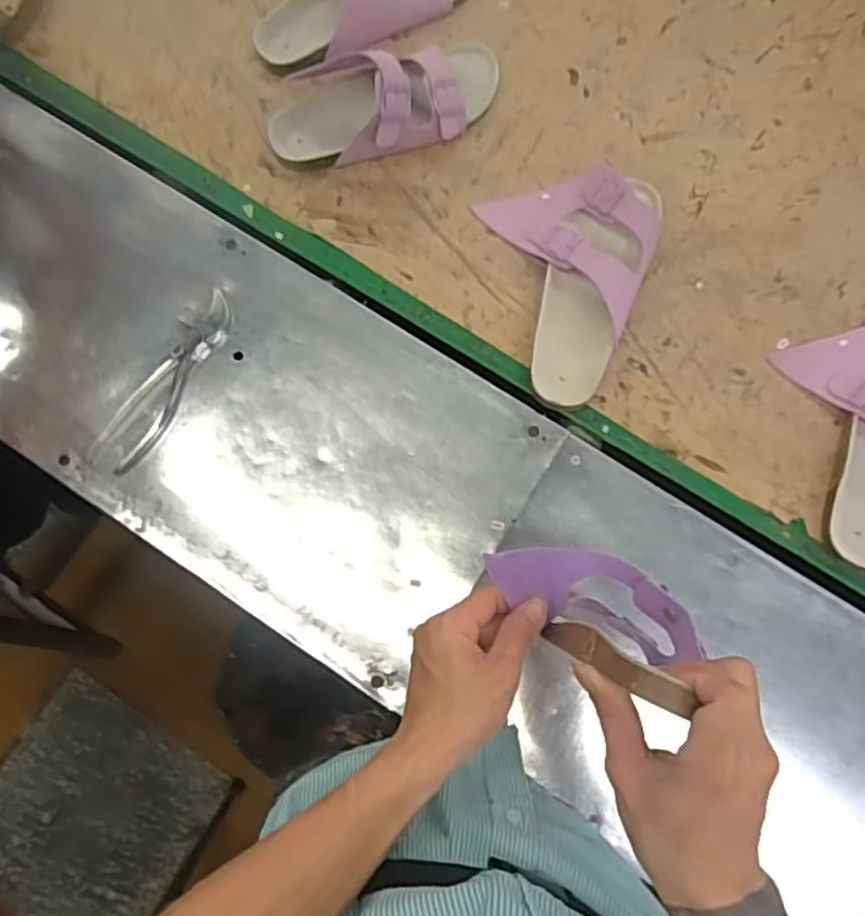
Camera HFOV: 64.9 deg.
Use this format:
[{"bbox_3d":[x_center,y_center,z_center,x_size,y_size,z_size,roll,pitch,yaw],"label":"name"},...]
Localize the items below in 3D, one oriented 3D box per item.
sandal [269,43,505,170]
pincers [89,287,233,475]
[{"bbox_3d":[-0.046,-0.369,0.680,0.247,0.077,0.115,-14,79,-4],"label":"sandal"},{"bbox_3d":[-0.249,-0.073,0.647,0.045,0.013,0.194,33,80,6],"label":"pincers"}]

